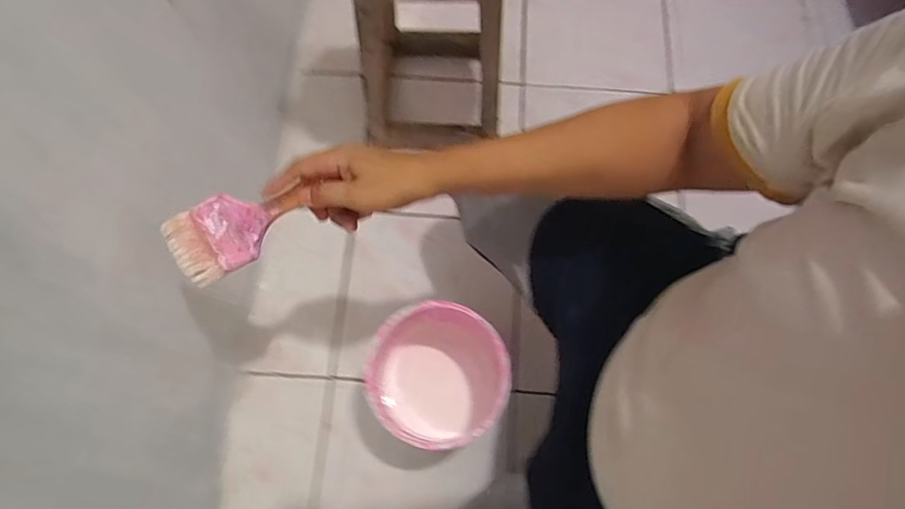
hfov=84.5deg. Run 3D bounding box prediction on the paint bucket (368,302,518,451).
[{"bbox_3d":[-0.018,0.181,0.732,0.179,0.192,0.177,5,72,1],"label":"paint bucket"}]

